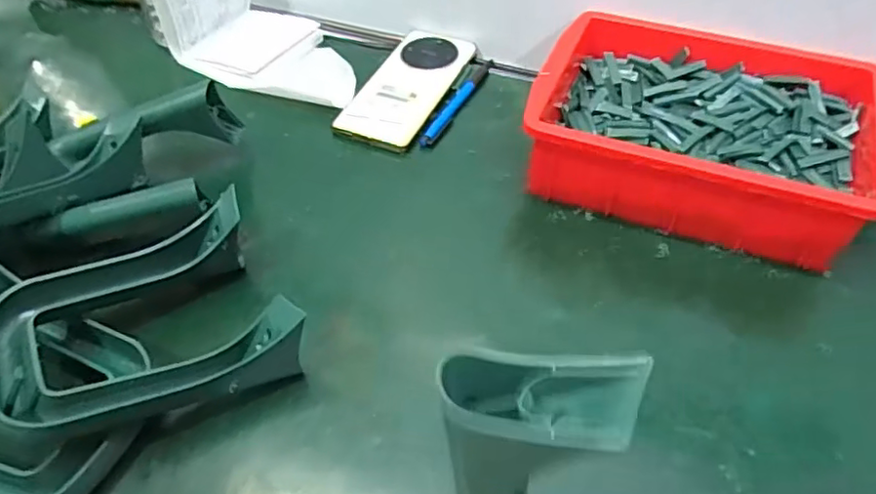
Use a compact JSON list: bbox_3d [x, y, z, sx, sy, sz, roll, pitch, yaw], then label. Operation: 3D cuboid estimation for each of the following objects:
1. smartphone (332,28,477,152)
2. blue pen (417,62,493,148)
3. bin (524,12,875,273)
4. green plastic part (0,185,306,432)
[{"bbox_3d":[-0.028,-0.151,0.574,0.074,0.006,0.156,21,58,13],"label":"smartphone"},{"bbox_3d":[0.019,-0.136,0.569,0.013,0.006,0.134,21,52,19],"label":"blue pen"},{"bbox_3d":[0.207,-0.093,0.485,0.242,0.074,0.186,20,52,18],"label":"bin"},{"bbox_3d":[-0.175,0.048,0.379,0.168,0.057,0.131,-17,50,-14],"label":"green plastic part"}]

